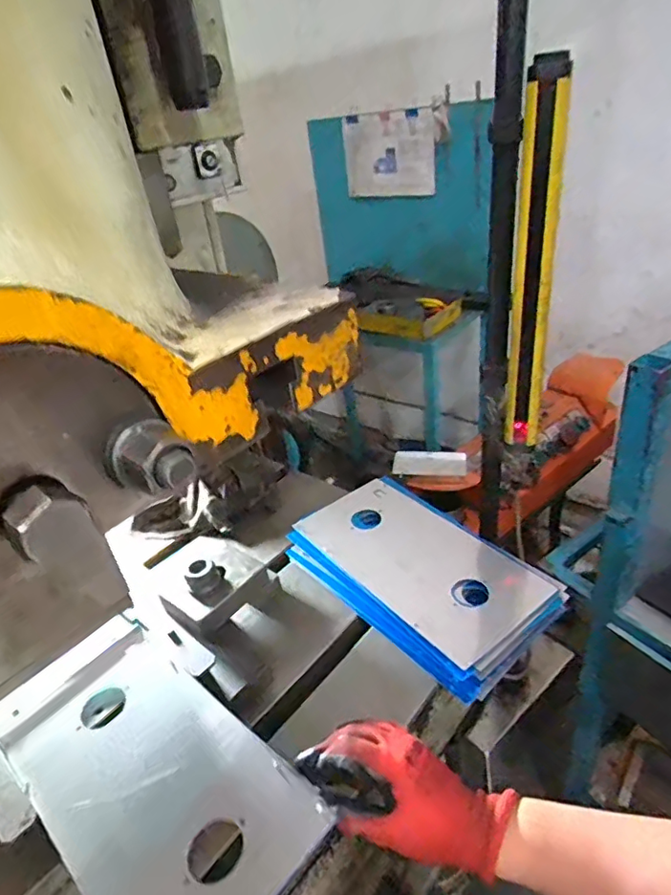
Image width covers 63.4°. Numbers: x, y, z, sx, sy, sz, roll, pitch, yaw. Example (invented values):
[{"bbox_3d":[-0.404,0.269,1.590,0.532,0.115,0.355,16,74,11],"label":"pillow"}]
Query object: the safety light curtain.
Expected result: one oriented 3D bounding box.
[{"bbox_3d":[0.192,-0.160,0.526,0.041,0.352,0.030,7,34,25],"label":"safety light curtain"}]

